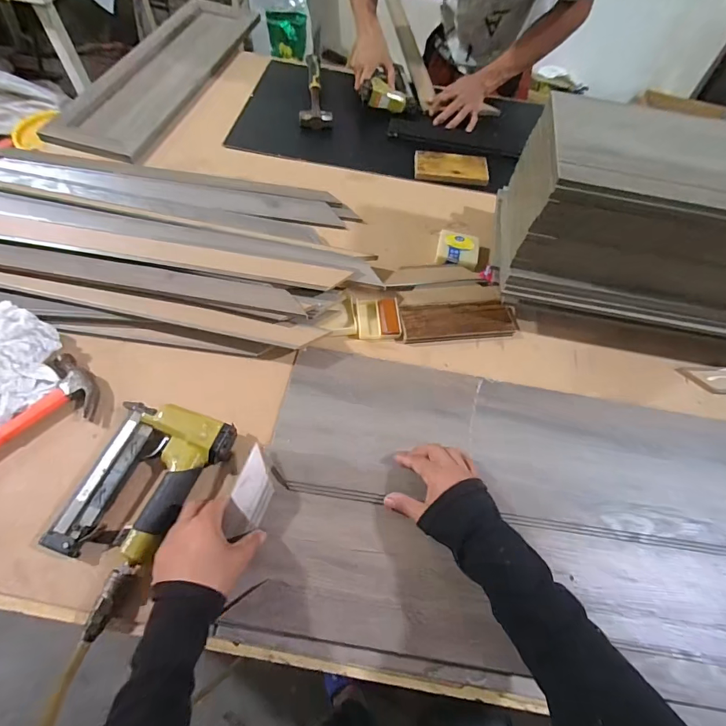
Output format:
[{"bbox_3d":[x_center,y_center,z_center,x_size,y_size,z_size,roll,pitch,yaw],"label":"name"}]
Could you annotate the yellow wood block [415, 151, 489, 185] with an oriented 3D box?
[{"bbox_3d":[0.187,-0.412,0.817,0.151,0.017,0.075,6,60,-1],"label":"yellow wood block"}]

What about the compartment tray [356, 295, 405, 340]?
[{"bbox_3d":[0.025,-0.075,0.633,0.067,0.016,0.076,0,61,-5],"label":"compartment tray"}]

